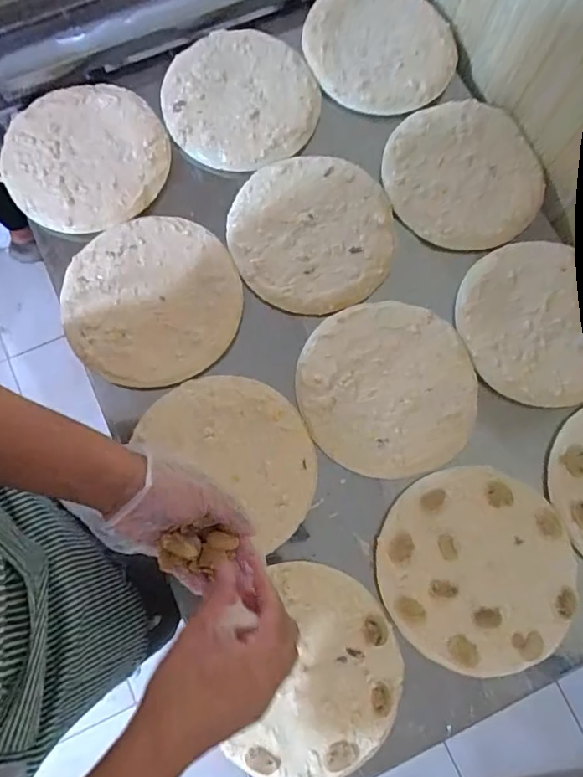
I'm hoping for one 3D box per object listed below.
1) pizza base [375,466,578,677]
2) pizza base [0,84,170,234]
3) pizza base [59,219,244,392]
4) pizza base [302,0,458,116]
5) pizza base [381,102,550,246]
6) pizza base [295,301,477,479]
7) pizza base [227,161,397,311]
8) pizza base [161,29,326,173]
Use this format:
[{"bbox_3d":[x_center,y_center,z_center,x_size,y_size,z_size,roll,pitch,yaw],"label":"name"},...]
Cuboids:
[{"bbox_3d":[0.197,0.188,0.525,0.199,0.006,0.200,0,77,-1],"label":"pizza base"},{"bbox_3d":[-0.257,-0.295,0.617,0.197,0.015,0.202,0,77,-1],"label":"pizza base"},{"bbox_3d":[-0.164,-0.106,0.582,0.199,0.007,0.200,9,77,1],"label":"pizza base"},{"bbox_3d":[0.122,-0.466,0.667,0.194,0.011,0.200,-22,78,-6],"label":"pizza base"},{"bbox_3d":[0.218,-0.273,0.627,0.192,0.010,0.188,0,77,-1],"label":"pizza base"},{"bbox_3d":[0.110,-0.003,0.574,0.196,0.013,0.198,0,77,-1],"label":"pizza base"},{"bbox_3d":[0.025,-0.191,0.606,0.194,0.008,0.193,0,77,-1],"label":"pizza base"},{"bbox_3d":[-0.063,-0.381,0.643,0.192,0.013,0.194,14,77,2],"label":"pizza base"}]

